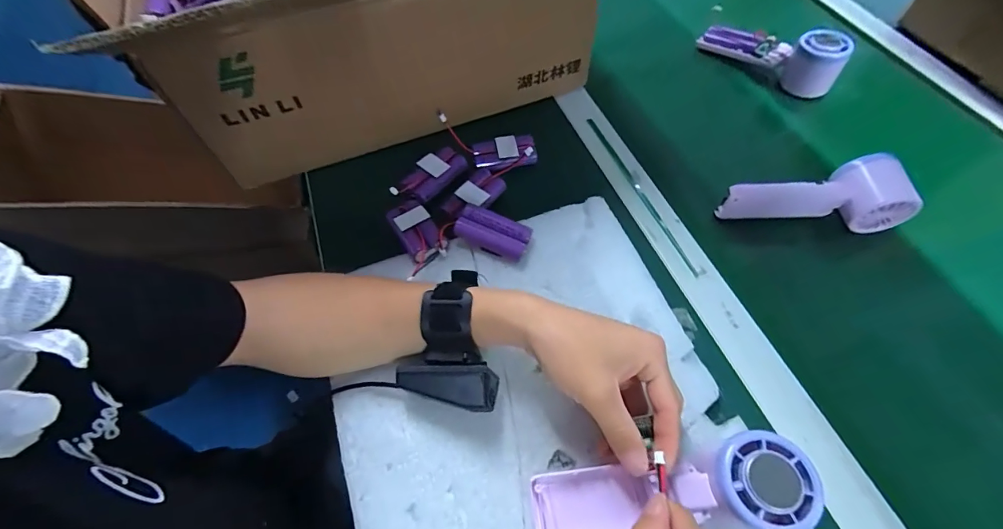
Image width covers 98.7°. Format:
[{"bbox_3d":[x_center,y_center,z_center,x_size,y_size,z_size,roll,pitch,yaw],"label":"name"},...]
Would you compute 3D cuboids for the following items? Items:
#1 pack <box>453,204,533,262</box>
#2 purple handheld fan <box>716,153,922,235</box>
[{"bbox_3d":[-0.008,-0.030,0.393,0.068,0.015,0.033,20,61,16],"label":"pack"},{"bbox_3d":[0.295,-0.058,0.402,0.156,0.051,0.055,-10,57,-2],"label":"purple handheld fan"}]

